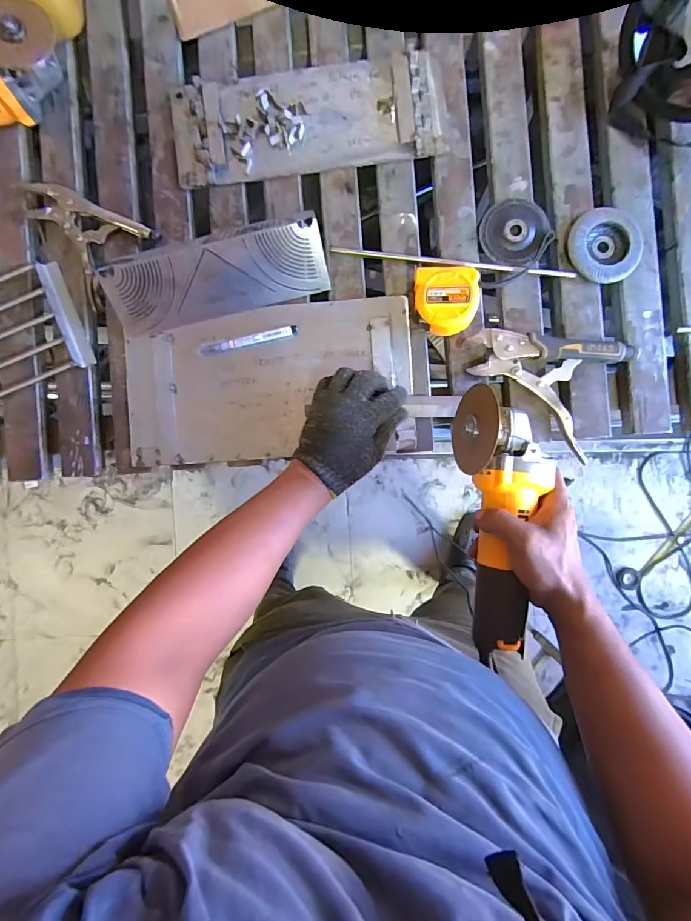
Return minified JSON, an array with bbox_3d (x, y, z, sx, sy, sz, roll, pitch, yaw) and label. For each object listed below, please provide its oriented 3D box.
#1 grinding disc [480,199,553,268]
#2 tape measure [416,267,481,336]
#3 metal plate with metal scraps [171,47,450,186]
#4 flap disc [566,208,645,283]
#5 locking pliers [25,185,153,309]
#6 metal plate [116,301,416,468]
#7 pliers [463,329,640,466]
[{"bbox_3d":[0.219,-0.298,0.539,0.081,0.014,0.086,0,92,2],"label":"grinding disc"},{"bbox_3d":[0.126,-0.200,0.528,0.076,0.043,0.077,3,92,2],"label":"tape measure"},{"bbox_3d":[-0.054,-0.448,0.543,0.341,0.016,0.130,-7,91,2],"label":"metal plate with metal scraps"},{"bbox_3d":[0.336,-0.278,0.534,0.095,0.013,0.094,0,92,2],"label":"flap disc"},{"bbox_3d":[-0.351,-0.315,0.553,0.127,0.022,0.161,-41,90,3],"label":"locking pliers"},{"bbox_3d":[-0.101,-0.101,0.550,0.380,0.012,0.186,-8,92,1],"label":"metal plate"},{"bbox_3d":[0.258,-0.118,0.534,0.195,0.027,0.142,33,93,1],"label":"pliers"}]

